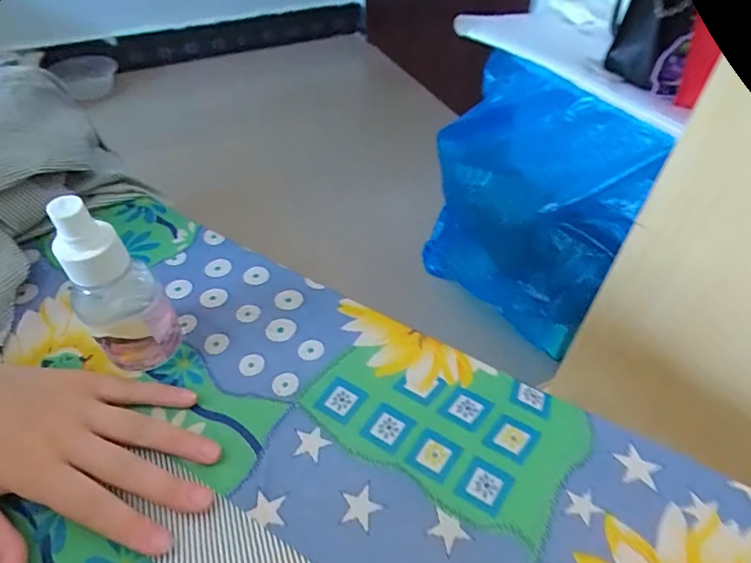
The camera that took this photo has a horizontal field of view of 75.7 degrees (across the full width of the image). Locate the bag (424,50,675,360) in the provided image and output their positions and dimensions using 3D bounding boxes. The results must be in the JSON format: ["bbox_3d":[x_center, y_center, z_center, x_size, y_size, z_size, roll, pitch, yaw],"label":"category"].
[{"bbox_3d":[0.231,-0.119,0.857,0.119,0.467,0.403,-20,50,-19],"label":"bag"}]

